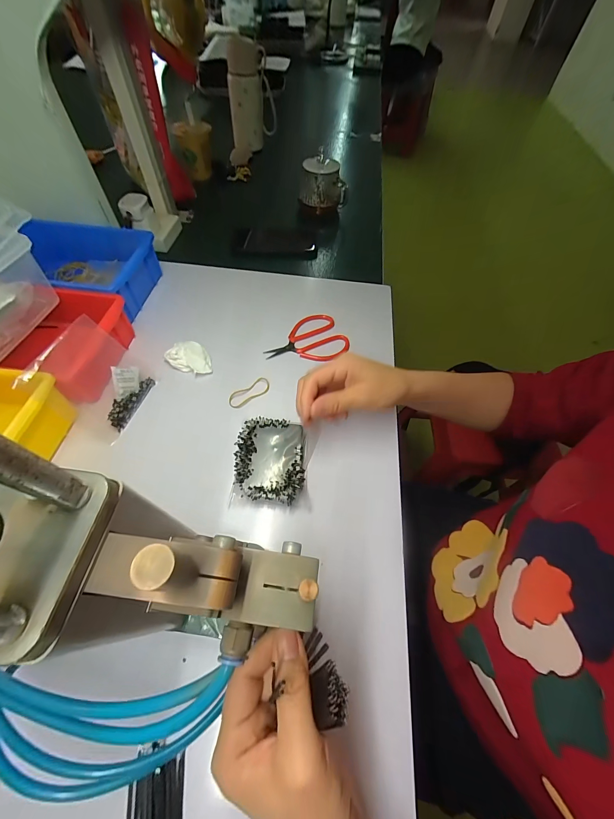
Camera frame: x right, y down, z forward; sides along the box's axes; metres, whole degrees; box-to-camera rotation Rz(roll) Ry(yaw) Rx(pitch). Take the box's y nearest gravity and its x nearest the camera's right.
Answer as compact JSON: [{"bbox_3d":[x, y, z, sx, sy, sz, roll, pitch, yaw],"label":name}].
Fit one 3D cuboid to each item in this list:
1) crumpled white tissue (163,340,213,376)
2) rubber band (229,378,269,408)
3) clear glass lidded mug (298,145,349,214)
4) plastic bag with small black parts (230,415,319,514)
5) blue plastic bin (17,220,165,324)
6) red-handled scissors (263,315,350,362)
[{"bbox_3d":[-0.149,-0.068,0.395,0.060,0.019,0.039,22,60,10],"label":"crumpled white tissue"},{"bbox_3d":[-0.071,-0.020,0.382,0.057,0.007,0.024,-34,66,-21],"label":"rubber band"},{"bbox_3d":[0.029,-0.464,0.630,0.085,0.075,0.078,-25,63,-17],"label":"clear glass lidded mug"},{"bbox_3d":[-0.034,0.054,0.327,0.082,0.019,0.092,7,59,1],"label":"plastic bag with small black parts"},{"bbox_3d":[-0.329,-0.194,0.437,0.193,0.065,0.131,5,59,0],"label":"blue plastic bin"},{"bbox_3d":[-0.004,-0.093,0.430,0.111,0.013,0.078,-19,62,-14],"label":"red-handled scissors"}]

